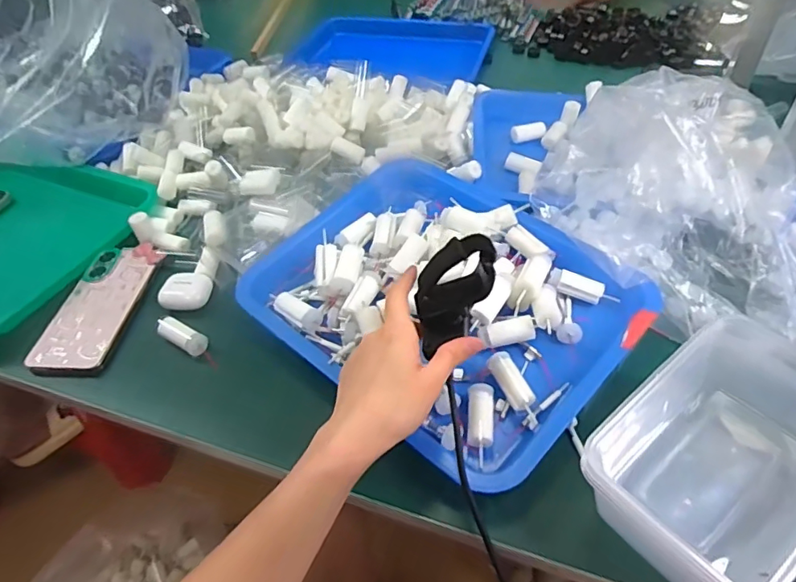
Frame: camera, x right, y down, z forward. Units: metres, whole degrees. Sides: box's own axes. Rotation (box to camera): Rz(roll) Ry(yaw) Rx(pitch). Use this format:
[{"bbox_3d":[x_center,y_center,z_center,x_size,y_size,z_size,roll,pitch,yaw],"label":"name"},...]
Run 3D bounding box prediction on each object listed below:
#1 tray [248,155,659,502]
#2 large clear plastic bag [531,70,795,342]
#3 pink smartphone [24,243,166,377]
[{"bbox_3d":[0.035,-0.005,0.496,0.337,0.062,0.261,33,57,31],"label":"tray"},{"bbox_3d":[0.275,-0.093,0.511,0.266,0.120,0.258,7,47,11],"label":"large clear plastic bag"},{"bbox_3d":[-0.304,0.014,0.540,0.076,0.015,0.166,4,47,8],"label":"pink smartphone"}]

